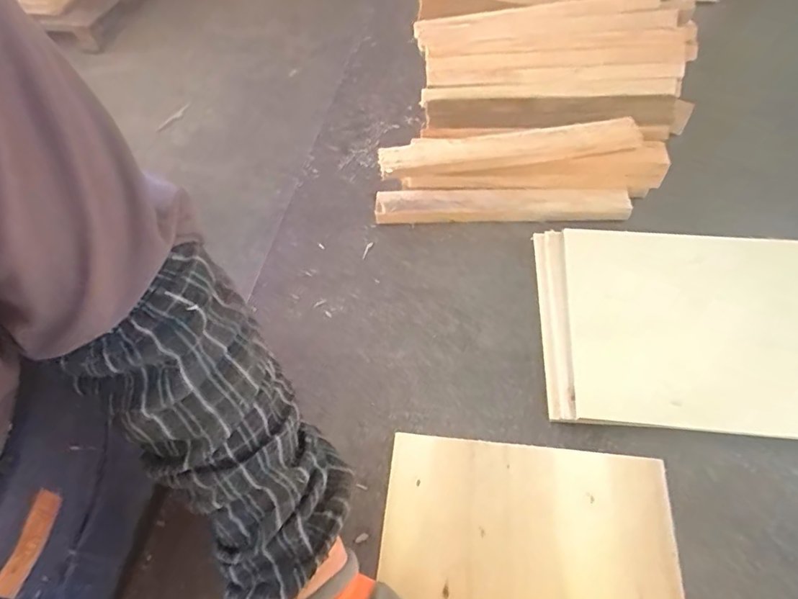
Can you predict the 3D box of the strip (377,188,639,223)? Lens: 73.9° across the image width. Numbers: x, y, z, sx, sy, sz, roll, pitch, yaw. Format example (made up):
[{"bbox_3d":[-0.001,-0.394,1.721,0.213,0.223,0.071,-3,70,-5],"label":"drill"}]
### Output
[{"bbox_3d":[0.123,-0.116,0.648,0.298,0.030,0.039,-1,54,2],"label":"strip"}]

